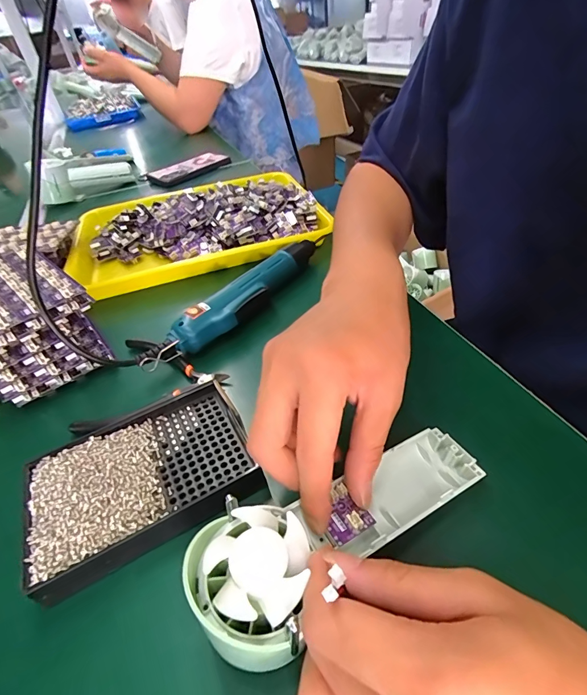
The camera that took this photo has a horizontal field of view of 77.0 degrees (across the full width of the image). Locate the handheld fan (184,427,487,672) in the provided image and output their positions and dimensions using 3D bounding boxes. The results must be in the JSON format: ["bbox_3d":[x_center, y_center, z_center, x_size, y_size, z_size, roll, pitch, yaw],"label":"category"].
[{"bbox_3d":[0.030,0.090,0.203,0.172,0.031,0.066,-14,40,-31],"label":"handheld fan"}]

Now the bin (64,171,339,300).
[{"bbox_3d":[-0.136,-0.173,0.514,0.330,0.050,0.249,-16,43,-10],"label":"bin"}]

